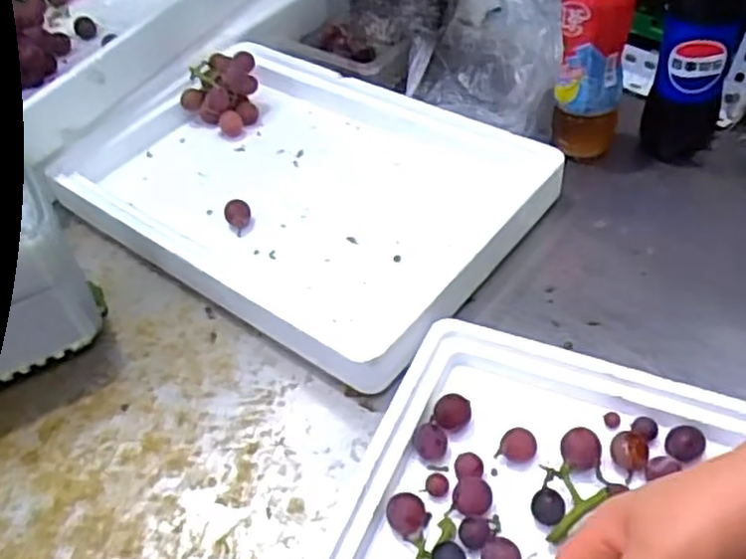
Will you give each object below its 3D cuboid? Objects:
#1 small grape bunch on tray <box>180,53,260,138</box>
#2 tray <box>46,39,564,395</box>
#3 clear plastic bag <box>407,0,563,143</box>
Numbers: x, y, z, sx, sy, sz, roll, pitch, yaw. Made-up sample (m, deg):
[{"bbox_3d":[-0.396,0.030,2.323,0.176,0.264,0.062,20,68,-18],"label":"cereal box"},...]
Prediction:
[{"bbox_3d":[-0.165,-0.210,0.803,0.081,0.060,0.073,21,54,27],"label":"small grape bunch on tray"},{"bbox_3d":[-0.073,-0.102,0.700,0.439,0.047,0.313,26,57,30],"label":"tray"},{"bbox_3d":[0.139,-0.285,0.784,0.174,0.157,0.210,16,52,23],"label":"clear plastic bag"}]

